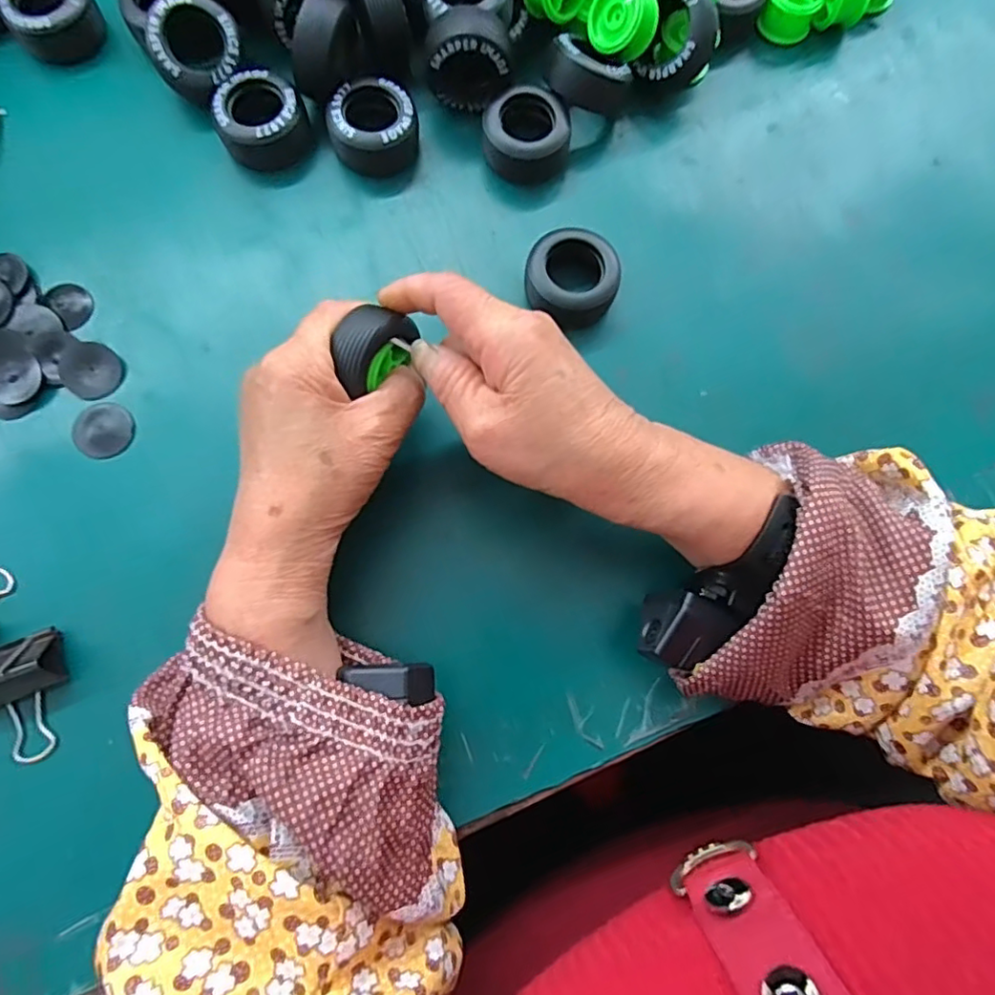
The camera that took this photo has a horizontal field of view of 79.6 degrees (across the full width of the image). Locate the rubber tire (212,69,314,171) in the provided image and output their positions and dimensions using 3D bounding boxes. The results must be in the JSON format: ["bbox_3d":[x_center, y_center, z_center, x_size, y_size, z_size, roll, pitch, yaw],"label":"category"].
[{"bbox_3d":[-0.131,-0.211,0.335,0.047,0.026,0.041,-18,77,-6],"label":"rubber tire"}]

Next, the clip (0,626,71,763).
[{"bbox_3d":[-0.210,0.086,0.250,0.040,0.036,0.054,-23,78,-7],"label":"clip"}]

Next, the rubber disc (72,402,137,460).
[{"bbox_3d":[-0.197,-0.034,0.297,0.028,0.004,0.029,0,76,-2],"label":"rubber disc"}]

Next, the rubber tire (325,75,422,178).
[{"bbox_3d":[-0.069,-0.209,0.337,0.048,0.026,0.043,-10,76,-4],"label":"rubber tire"}]

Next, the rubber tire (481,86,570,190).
[{"bbox_3d":[0.016,-0.204,0.337,0.047,0.025,0.042,-10,76,-4],"label":"rubber tire"}]

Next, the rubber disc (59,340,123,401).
[{"bbox_3d":[-0.208,-0.065,0.303,0.030,0.004,0.028,0,76,-2],"label":"rubber disc"}]

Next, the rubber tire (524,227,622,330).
[{"bbox_3d":[0.039,-0.116,0.316,0.048,0.024,0.045,0,76,-2],"label":"rubber tire"}]

